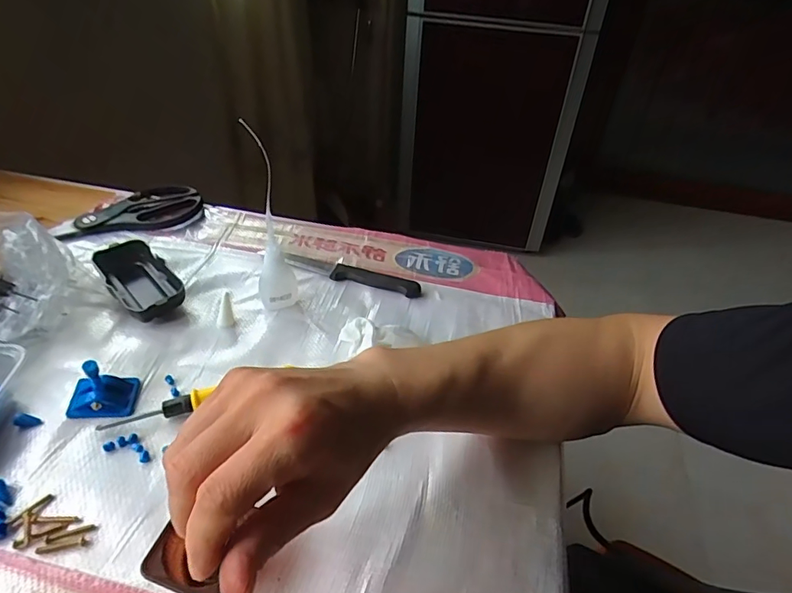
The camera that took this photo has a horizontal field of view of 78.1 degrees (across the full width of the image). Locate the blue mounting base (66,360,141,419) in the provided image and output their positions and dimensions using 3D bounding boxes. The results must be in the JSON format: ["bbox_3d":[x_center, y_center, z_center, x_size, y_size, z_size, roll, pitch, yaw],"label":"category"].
[{"bbox_3d":[-0.224,0.065,0.365,0.044,0.044,0.035,-2,40,-6],"label":"blue mounting base"}]

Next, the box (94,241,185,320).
[{"bbox_3d":[-0.248,-0.017,0.471,0.049,0.029,0.117,-30,51,-34],"label":"box"}]

